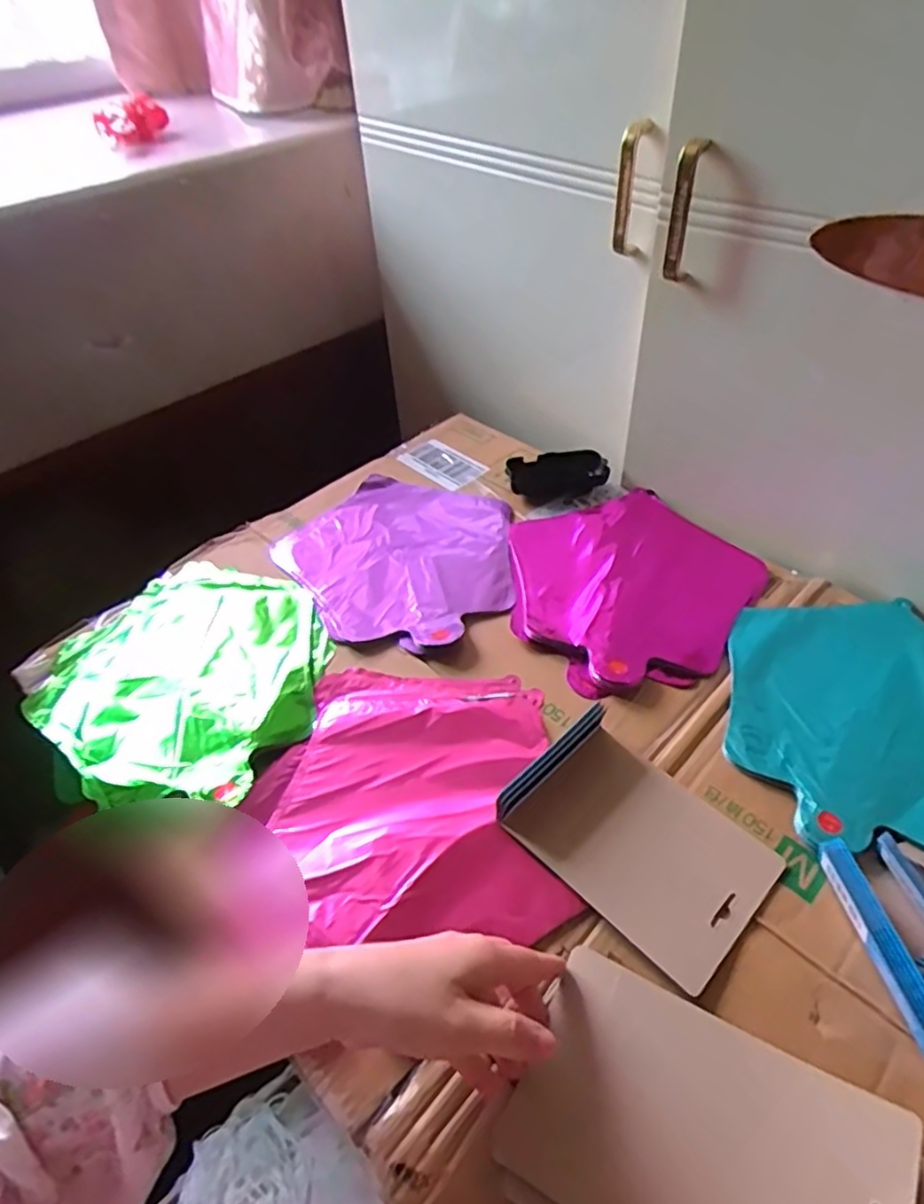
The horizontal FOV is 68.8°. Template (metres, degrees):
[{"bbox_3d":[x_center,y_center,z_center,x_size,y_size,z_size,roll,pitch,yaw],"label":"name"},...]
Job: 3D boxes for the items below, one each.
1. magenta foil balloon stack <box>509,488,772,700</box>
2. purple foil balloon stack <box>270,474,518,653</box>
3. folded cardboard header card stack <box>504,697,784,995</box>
[{"bbox_3d":[0.153,-0.022,0.630,0.234,0.015,0.226,-29,51,-24],"label":"magenta foil balloon stack"},{"bbox_3d":[-0.052,-0.050,0.659,0.220,0.013,0.230,-36,54,-28],"label":"purple foil balloon stack"},{"bbox_3d":[0.118,0.149,0.441,0.154,0.035,0.112,34,56,30],"label":"folded cardboard header card stack"}]

